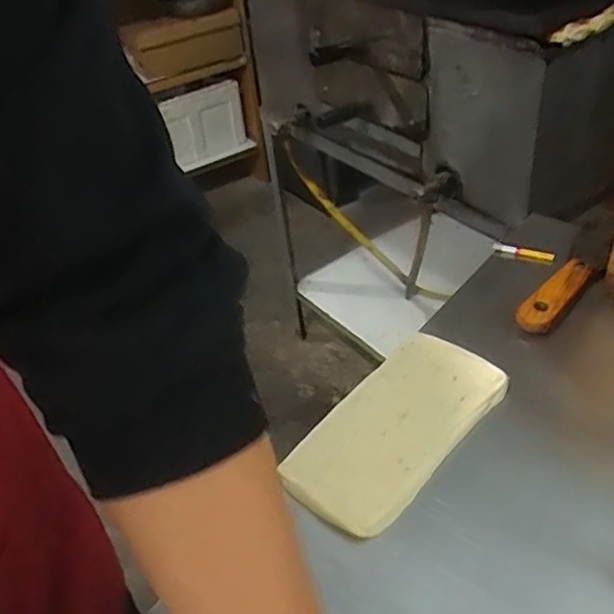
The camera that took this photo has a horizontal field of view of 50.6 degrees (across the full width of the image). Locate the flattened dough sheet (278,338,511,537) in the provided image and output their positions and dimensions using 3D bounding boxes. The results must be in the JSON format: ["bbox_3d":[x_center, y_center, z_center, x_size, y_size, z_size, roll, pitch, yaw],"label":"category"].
[{"bbox_3d":[0.065,0.088,0.489,0.090,0.010,0.182,30,53,34],"label":"flattened dough sheet"}]

